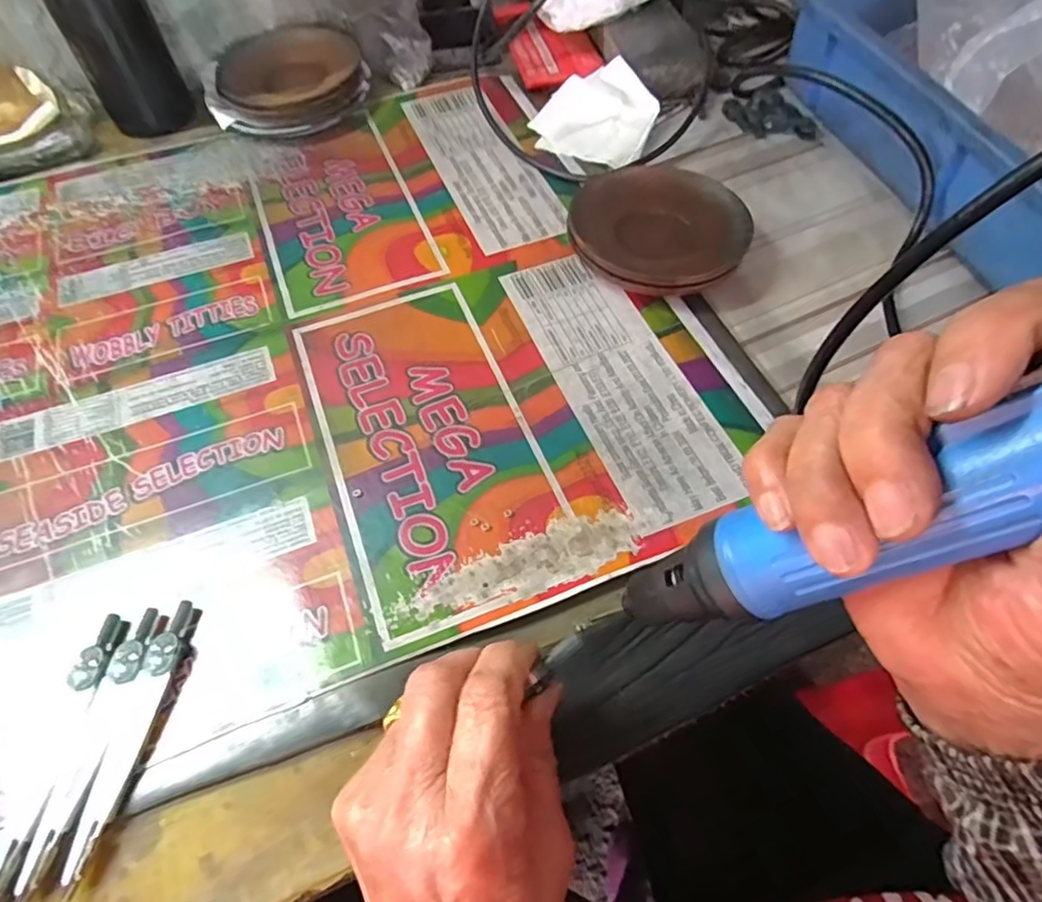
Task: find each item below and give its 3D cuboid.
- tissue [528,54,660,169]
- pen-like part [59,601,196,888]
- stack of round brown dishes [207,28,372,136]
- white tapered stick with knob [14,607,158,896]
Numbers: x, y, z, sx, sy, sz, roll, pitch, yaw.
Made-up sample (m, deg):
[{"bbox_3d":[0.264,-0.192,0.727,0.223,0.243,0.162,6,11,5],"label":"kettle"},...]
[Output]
[{"bbox_3d":[0.062,-0.264,0.492,0.096,0.029,0.088,-28,61,-17],"label":"tissue"},{"bbox_3d":[-0.164,0.116,0.264,0.015,0.008,0.106,6,57,4],"label":"pen-like part"},{"bbox_3d":[-0.195,-0.316,0.534,0.125,0.025,0.135,-6,57,-4],"label":"stack of round brown dishes"},{"bbox_3d":[-0.178,0.119,0.262,0.015,0.006,0.106,6,57,4],"label":"white tapered stick with knob"}]

